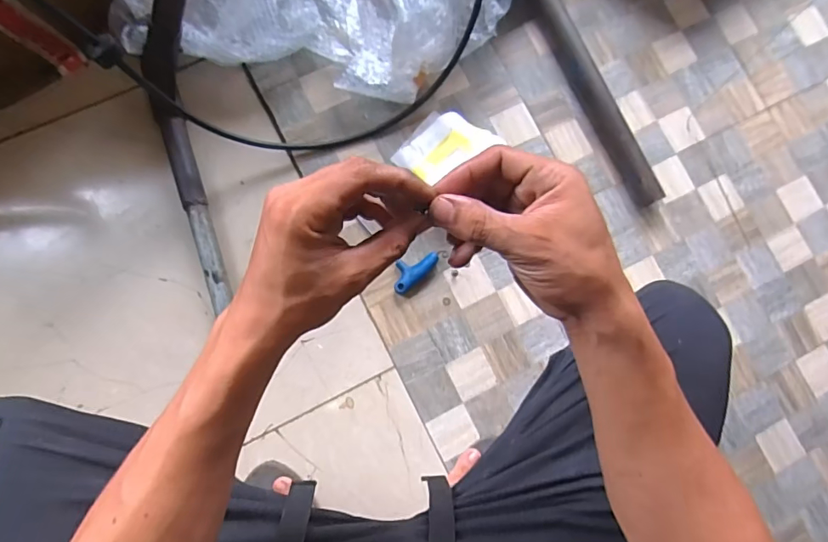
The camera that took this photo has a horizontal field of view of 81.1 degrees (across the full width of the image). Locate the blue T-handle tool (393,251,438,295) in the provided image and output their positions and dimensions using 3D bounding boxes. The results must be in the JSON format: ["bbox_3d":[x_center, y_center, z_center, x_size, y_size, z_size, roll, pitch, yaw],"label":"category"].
[{"bbox_3d":[0.001,-0.002,0.766,0.084,0.023,0.044,-34,86,-8],"label":"blue T-handle tool"}]

